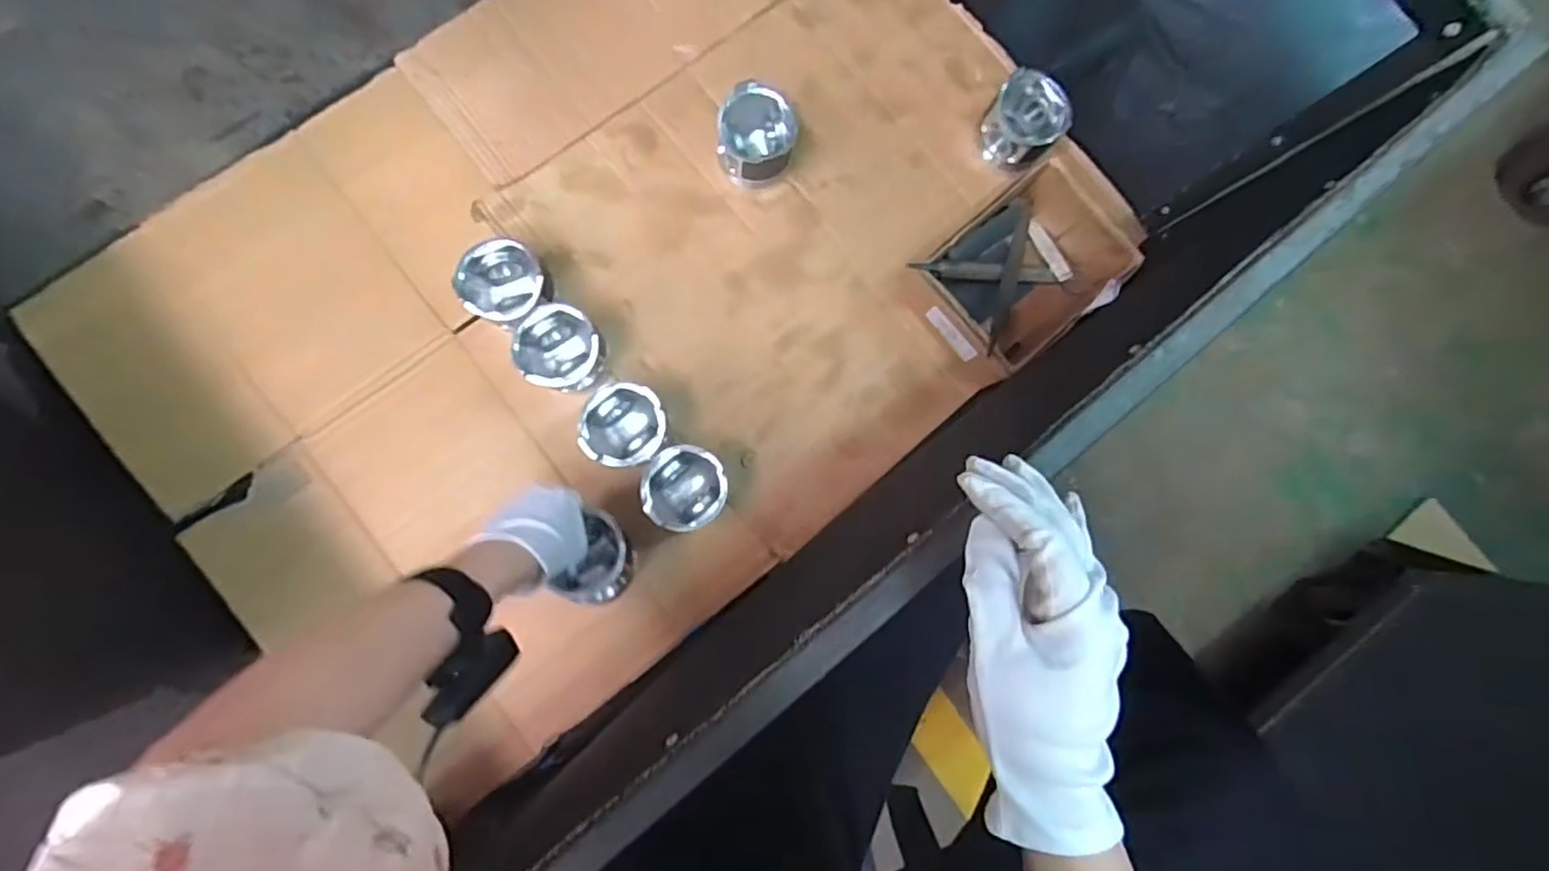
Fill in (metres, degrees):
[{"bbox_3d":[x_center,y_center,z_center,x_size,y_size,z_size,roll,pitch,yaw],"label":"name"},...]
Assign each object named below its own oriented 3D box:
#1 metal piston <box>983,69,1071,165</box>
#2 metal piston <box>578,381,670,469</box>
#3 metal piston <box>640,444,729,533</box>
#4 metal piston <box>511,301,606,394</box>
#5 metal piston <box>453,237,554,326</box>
[{"bbox_3d":[0.276,-0.347,0.769,0.084,0.075,0.080,38,84,0],"label":"metal piston"},{"bbox_3d":[-0.150,-0.008,0.704,0.081,0.084,0.082,0,85,-4],"label":"metal piston"},{"bbox_3d":[-0.091,0.055,0.707,0.081,0.085,0.082,7,85,-3],"label":"metal piston"},{"bbox_3d":[-0.221,-0.086,0.708,0.081,0.071,0.080,0,85,-4],"label":"metal piston"},{"bbox_3d":[-0.277,-0.151,0.712,0.081,0.075,0.084,0,85,-4],"label":"metal piston"}]

